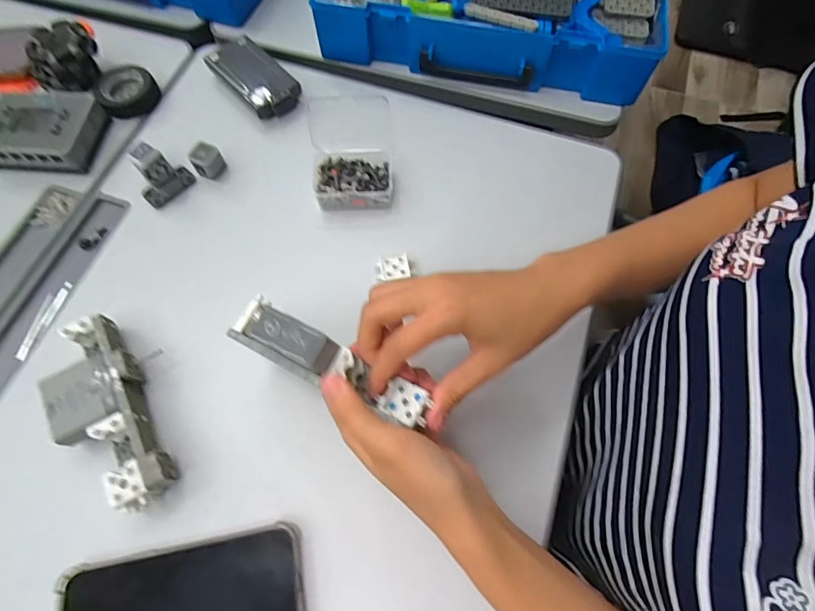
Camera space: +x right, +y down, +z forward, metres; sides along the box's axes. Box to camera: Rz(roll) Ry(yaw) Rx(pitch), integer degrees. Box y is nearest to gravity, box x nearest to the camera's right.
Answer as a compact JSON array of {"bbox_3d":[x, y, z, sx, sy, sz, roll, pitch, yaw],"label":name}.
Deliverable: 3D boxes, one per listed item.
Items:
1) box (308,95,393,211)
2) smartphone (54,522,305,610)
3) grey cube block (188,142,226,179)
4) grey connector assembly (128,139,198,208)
[{"bbox_3d":[-0.055,-0.150,0.444,0.077,0.035,0.109,-6,68,-3],"label":"box"},{"bbox_3d":[-0.157,0.212,0.312,0.165,0.013,0.080,-9,68,-5],"label":"smartphone"},{"bbox_3d":[-0.199,-0.143,0.443,0.023,0.025,0.026,29,70,11],"label":"grey cube block"},{"bbox_3d":[-0.244,-0.129,0.435,0.048,0.033,0.046,-43,74,-16],"label":"grey connector assembly"}]

